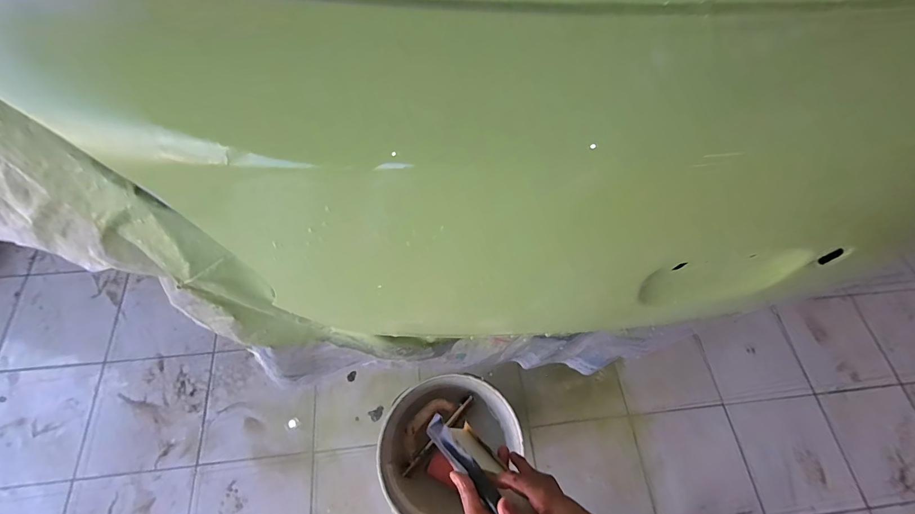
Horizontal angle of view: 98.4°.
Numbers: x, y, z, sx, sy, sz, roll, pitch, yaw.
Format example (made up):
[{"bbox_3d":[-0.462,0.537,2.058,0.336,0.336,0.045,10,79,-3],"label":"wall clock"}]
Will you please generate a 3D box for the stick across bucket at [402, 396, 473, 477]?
[{"bbox_3d":[-0.041,0.406,0.904,0.013,0.018,0.220,40,67,17],"label":"stick across bucket"}]

